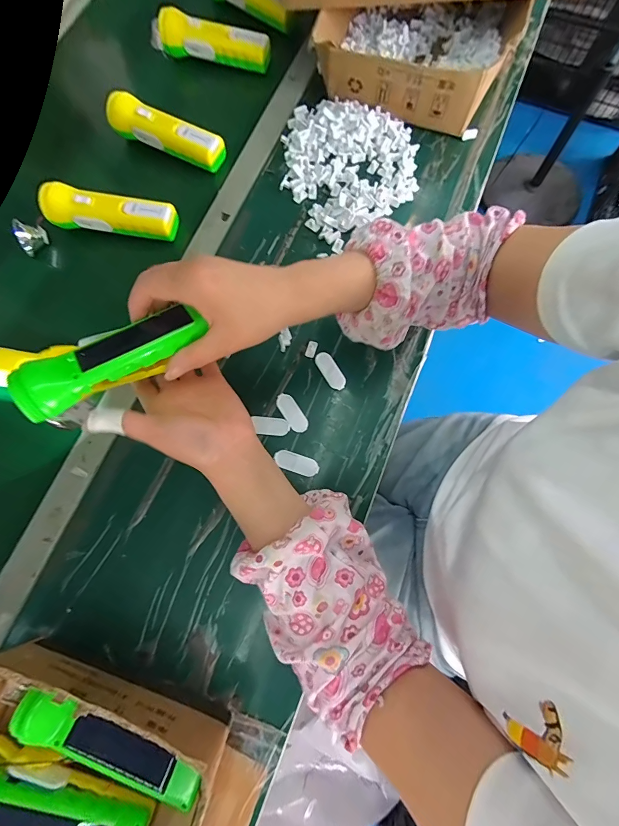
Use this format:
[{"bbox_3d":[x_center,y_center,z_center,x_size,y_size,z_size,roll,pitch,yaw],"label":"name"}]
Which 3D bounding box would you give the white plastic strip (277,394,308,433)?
[{"bbox_3d":[-0.020,0.000,0.406,0.020,0.004,0.050,-31,75,-5],"label":"white plastic strip"}]

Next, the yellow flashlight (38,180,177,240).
[{"bbox_3d":[-0.262,-0.264,0.463,0.173,0.041,0.045,6,75,5],"label":"yellow flashlight"}]

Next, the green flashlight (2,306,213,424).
[{"bbox_3d":[-0.156,-0.046,0.282,0.140,0.032,0.046,-32,76,-20],"label":"green flashlight"}]

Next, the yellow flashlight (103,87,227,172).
[{"bbox_3d":[-0.202,-0.395,0.495,0.172,0.041,0.045,23,77,9],"label":"yellow flashlight"}]

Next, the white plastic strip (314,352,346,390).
[{"bbox_3d":[0.025,-0.051,0.419,0.020,0.005,0.052,-32,75,-6],"label":"white plastic strip"}]

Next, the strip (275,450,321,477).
[{"bbox_3d":[-0.014,0.055,0.391,0.050,0.004,0.021,18,76,8],"label":"strip"}]

